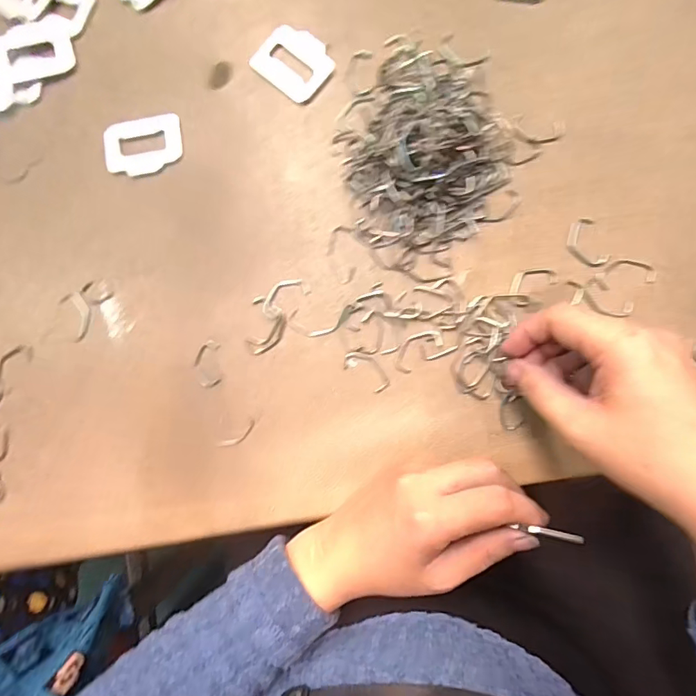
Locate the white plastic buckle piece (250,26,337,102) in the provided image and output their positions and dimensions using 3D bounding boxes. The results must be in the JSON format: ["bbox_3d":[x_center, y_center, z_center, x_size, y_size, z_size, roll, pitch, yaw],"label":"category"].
[{"bbox_3d":[-0.038,-0.203,0.323,0.052,0.004,0.043,40,91,6],"label":"white plastic buckle piece"}]

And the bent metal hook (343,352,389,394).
[{"bbox_3d":[0.013,0.015,0.308,0.035,0.004,0.017,37,90,6],"label":"bent metal hook"}]

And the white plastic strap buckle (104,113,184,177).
[{"bbox_3d":[-0.149,-0.147,0.332,0.058,0.005,0.040,-9,86,4],"label":"white plastic strap buckle"}]

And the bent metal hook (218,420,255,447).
[{"bbox_3d":[-0.075,0.061,0.311,0.029,0.004,0.007,-36,85,2],"label":"bent metal hook"}]

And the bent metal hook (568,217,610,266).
[{"bbox_3d":[0.157,-0.069,0.301,0.021,0.004,0.033,-20,85,3],"label":"bent metal hook"}]

